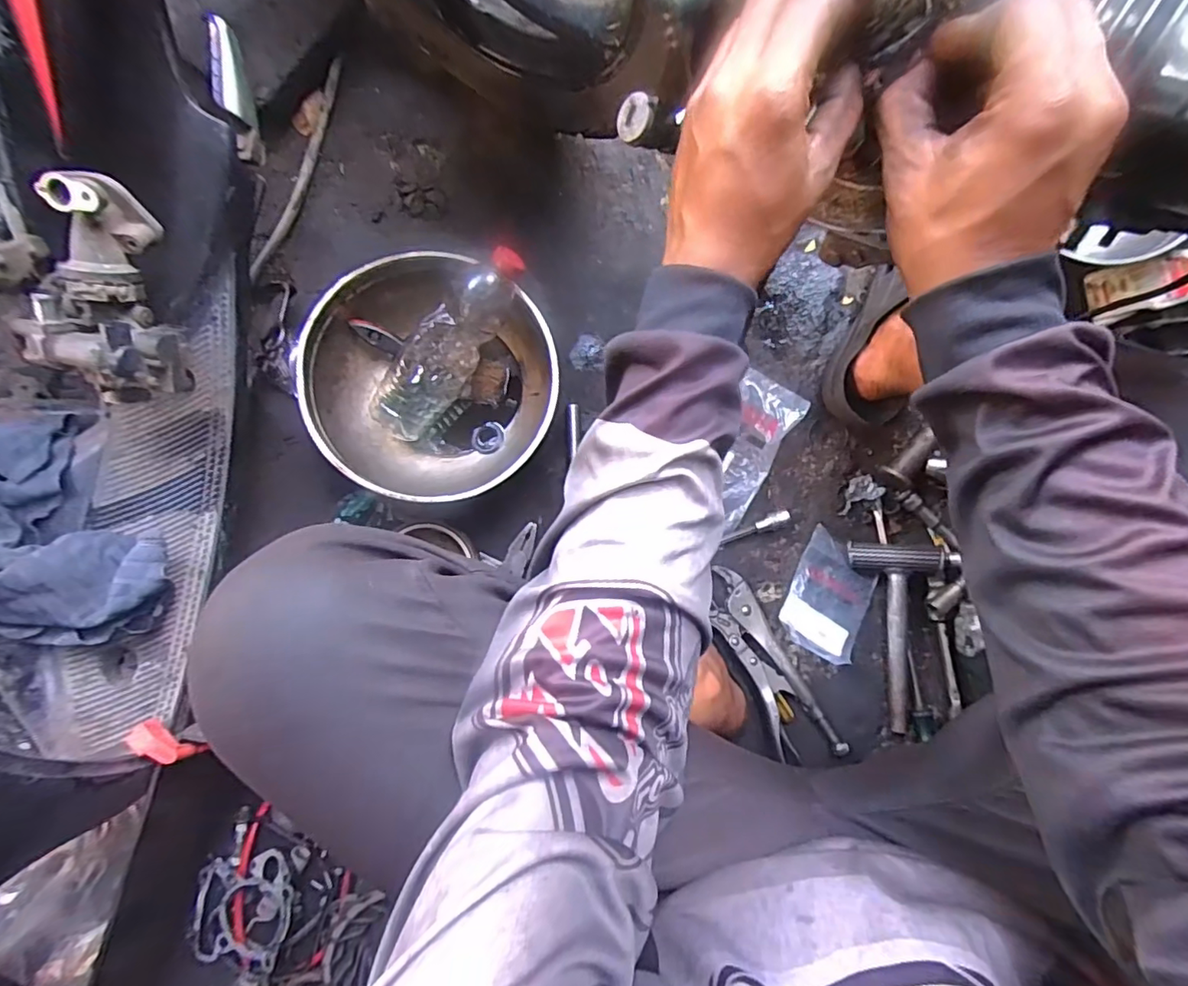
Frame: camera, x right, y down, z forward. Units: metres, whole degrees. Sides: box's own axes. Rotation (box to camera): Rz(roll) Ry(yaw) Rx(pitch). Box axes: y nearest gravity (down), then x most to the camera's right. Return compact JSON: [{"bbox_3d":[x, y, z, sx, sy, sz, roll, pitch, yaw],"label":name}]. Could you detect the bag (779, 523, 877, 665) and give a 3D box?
[{"bbox_3d":[0.277,0.122,0.659,0.098,0.009,0.134,28,76,-6],"label":"bag"}]

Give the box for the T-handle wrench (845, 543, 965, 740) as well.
[{"bbox_3d":[0.344,0.163,0.645,0.095,0.039,0.207,2,89,0],"label":"T-handle wrench"}]

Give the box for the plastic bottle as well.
[{"bbox_3d":[-0.145,-0.152,0.583,0.063,0.072,0.223,44,112,0],"label":"plastic bottle"}]

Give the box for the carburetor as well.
[{"bbox_3d":[-0.353,-0.141,0.400,0.079,0.080,0.138,-3,89,0],"label":"carburetor"}]

